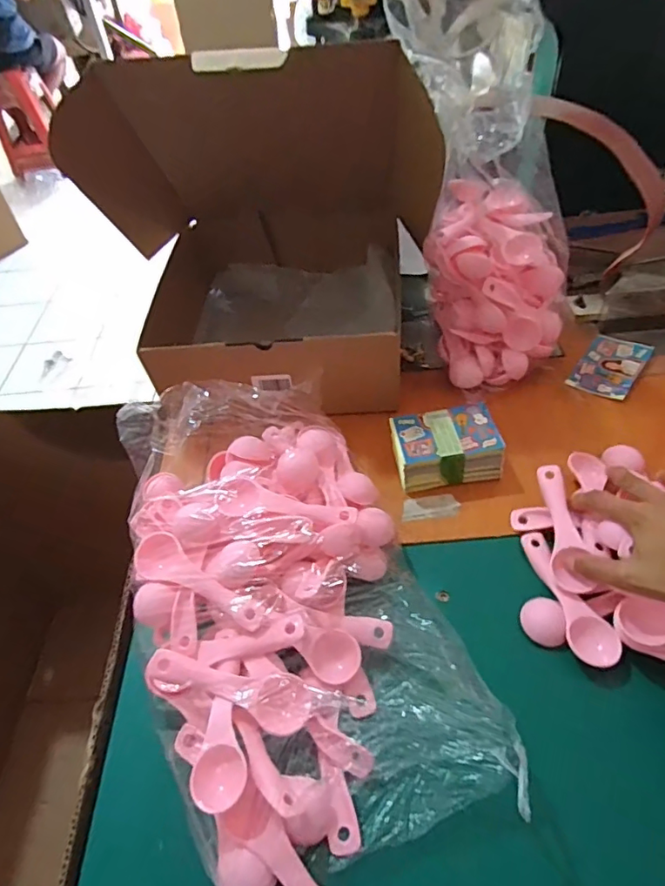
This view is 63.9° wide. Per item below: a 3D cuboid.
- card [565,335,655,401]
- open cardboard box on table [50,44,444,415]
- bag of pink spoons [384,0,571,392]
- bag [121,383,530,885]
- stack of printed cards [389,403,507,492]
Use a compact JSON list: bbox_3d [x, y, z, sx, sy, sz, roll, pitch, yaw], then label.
[{"bbox_3d":[0.303,-0.083,0.582,0.059,0.005,0.092,27,62,30],"label":"card"},{"bbox_3d":[-0.077,-0.218,0.561,0.328,0.267,0.312,-8,48,-1],"label":"open cardboard box on table"},{"bbox_3d":[0.160,-0.225,0.513,0.156,0.298,0.164,-27,51,-17],"label":"bag of pink spoons"},{"bbox_3d":[-0.036,0.101,0.398,0.210,0.089,0.386,-20,50,-11],"label":"bag"},{"bbox_3d":[0.107,0.001,0.506,0.095,0.034,0.065,-6,48,1],"label":"stack of printed cards"}]

